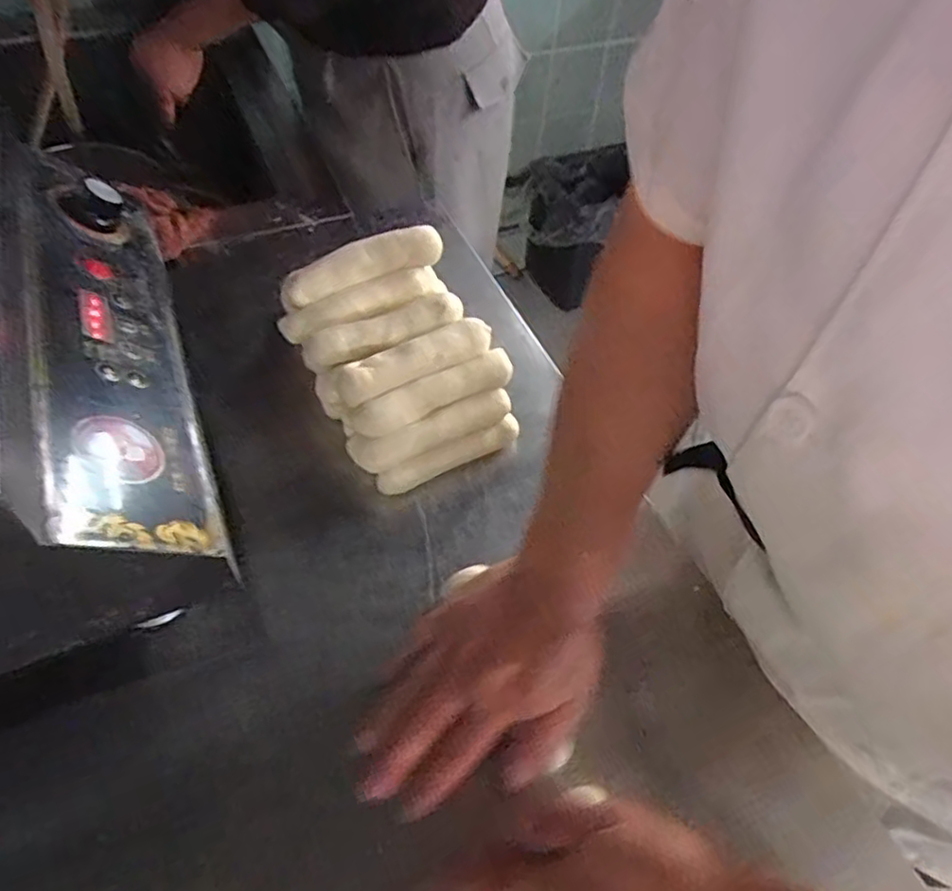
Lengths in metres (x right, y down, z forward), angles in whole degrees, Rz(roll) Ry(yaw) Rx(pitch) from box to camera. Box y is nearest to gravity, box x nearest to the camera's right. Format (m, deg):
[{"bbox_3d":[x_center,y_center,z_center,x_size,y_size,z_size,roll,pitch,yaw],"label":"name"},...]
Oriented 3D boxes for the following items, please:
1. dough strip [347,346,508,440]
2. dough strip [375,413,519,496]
[{"bbox_3d":[-0.030,-0.043,0.530,0.140,0.021,0.027,-26,59,-22],"label":"dough strip"},{"bbox_3d":[-0.020,0.005,0.550,0.127,0.025,0.019,-26,59,-22],"label":"dough strip"}]

